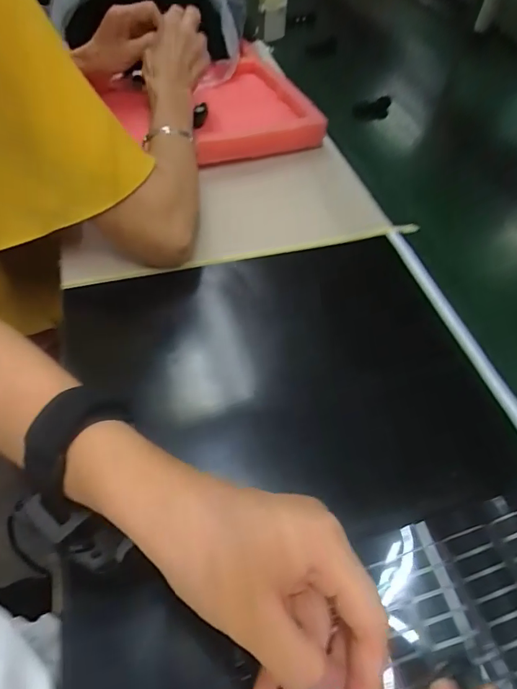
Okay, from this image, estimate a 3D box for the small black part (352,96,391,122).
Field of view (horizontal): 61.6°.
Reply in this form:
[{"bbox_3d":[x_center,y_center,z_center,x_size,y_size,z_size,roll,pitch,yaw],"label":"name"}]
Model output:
[{"bbox_3d":[0.180,-0.373,0.689,0.063,0.038,0.016,-10,54,-10],"label":"small black part"}]

